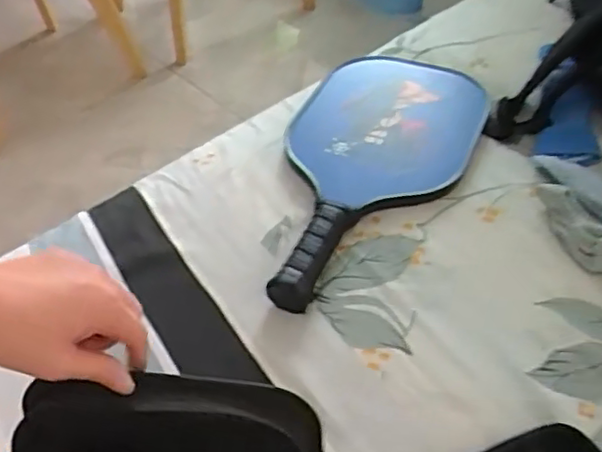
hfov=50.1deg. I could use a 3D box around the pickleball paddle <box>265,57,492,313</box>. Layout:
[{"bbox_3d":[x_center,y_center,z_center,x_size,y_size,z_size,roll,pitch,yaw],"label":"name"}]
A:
[{"bbox_3d":[0.063,-0.069,0.683,0.200,0.029,0.398,18,50,19],"label":"pickleball paddle"}]

